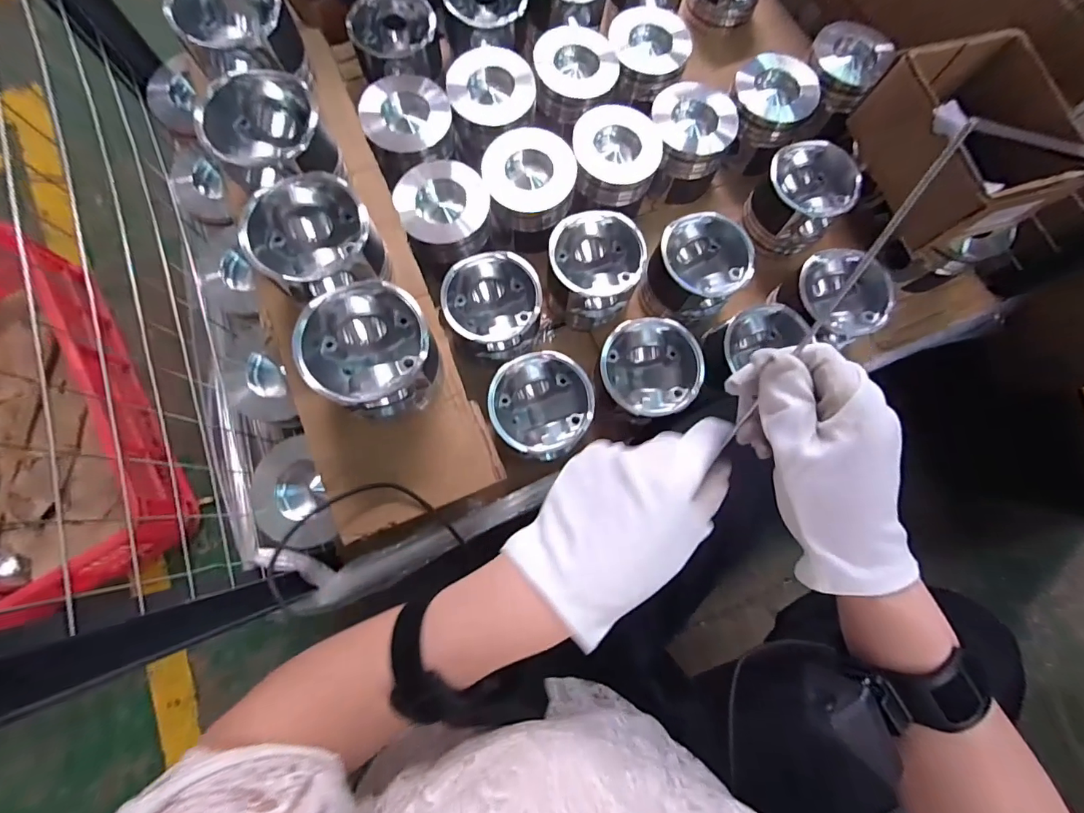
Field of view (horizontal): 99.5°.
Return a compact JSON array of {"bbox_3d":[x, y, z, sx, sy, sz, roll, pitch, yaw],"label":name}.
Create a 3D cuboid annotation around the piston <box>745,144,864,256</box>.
[{"bbox_3d":[0.345,-0.280,0.617,0.113,0.082,0.115,43,79,9],"label":"piston"}]

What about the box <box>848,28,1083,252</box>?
[{"bbox_3d":[0.503,-0.305,0.545,0.162,0.120,0.199,-14,77,-5],"label":"box"}]

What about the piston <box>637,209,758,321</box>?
[{"bbox_3d":[0.194,-0.172,0.585,0.114,0.087,0.116,27,77,5],"label":"piston"}]

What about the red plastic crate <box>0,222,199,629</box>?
[{"bbox_3d":[-0.944,0.043,0.774,0.457,0.162,0.624,-30,79,-9],"label":"red plastic crate"}]

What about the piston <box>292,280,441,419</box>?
[{"bbox_3d":[-0.158,-0.047,0.442,0.108,0.105,0.103,0,76,-2],"label":"piston"}]

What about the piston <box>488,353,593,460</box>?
[{"bbox_3d":[-0.002,0.008,0.541,0.107,0.106,0.109,-6,76,-3],"label":"piston"}]

